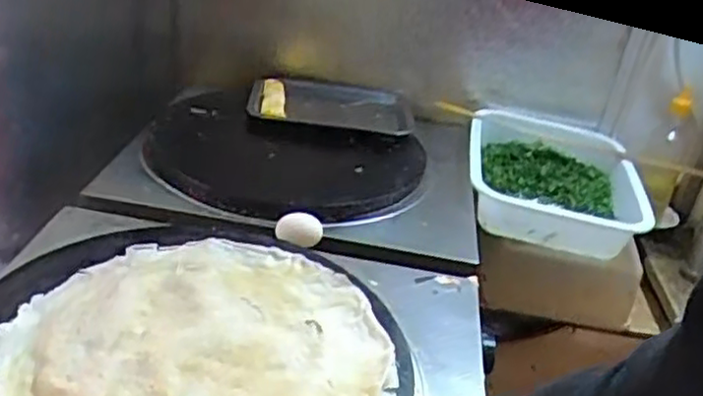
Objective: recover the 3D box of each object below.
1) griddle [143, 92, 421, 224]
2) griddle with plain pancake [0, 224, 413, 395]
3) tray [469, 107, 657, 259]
[{"bbox_3d":[-0.102,-0.062,1.031,0.400,0.049,0.325,16,29,11],"label":"griddle"},{"bbox_3d":[-0.149,0.126,0.635,0.374,0.033,0.361,-5,32,-25],"label":"griddle with plain pancake"},{"bbox_3d":[0.308,-0.026,1.099,0.251,0.083,0.304,11,29,3],"label":"tray"}]

